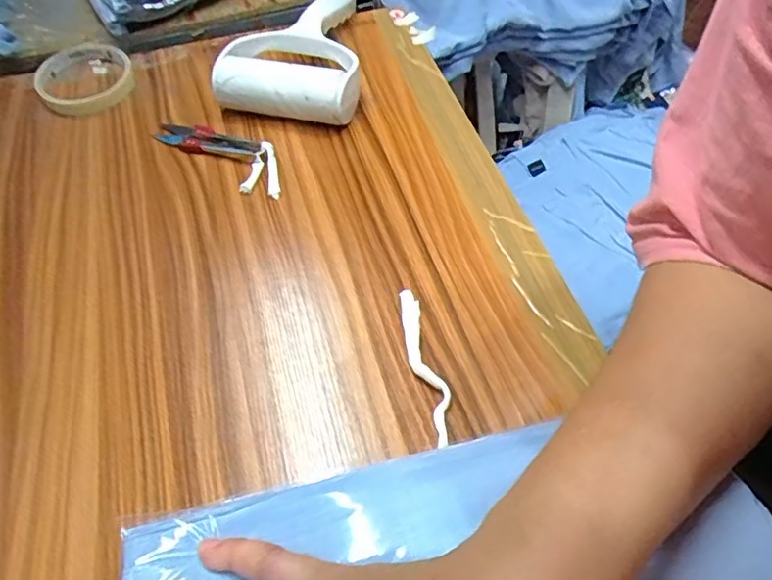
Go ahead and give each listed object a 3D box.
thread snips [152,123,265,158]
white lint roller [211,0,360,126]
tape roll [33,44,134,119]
[{"bbox_3d":[-0.141,-0.119,0.469,0.092,0.010,0.029,19,57,16],"label":"thread snips"},{"bbox_3d":[-0.079,-0.212,0.514,0.117,0.044,0.186,-2,54,2],"label":"white lint roller"},{"bbox_3d":[-0.267,-0.189,0.520,0.080,0.020,0.086,-1,54,2],"label":"tape roll"}]

